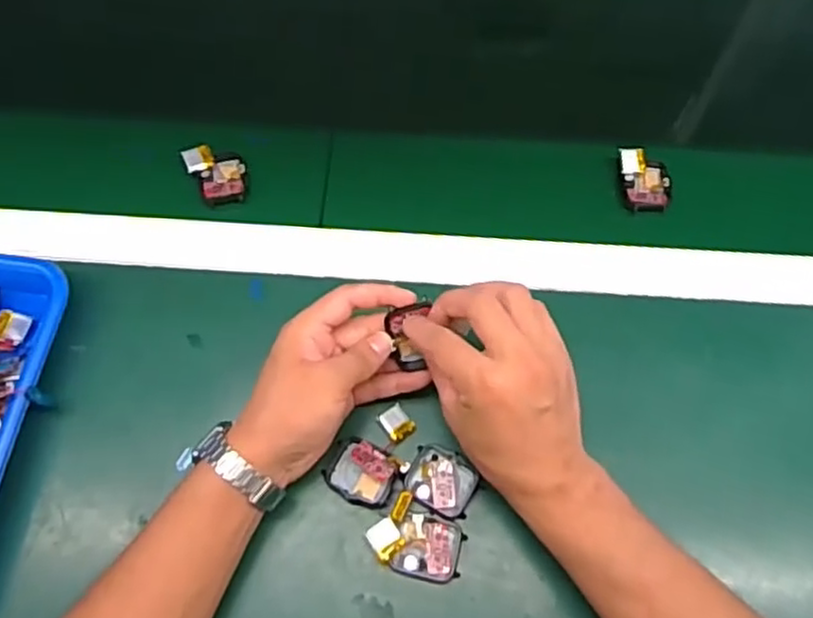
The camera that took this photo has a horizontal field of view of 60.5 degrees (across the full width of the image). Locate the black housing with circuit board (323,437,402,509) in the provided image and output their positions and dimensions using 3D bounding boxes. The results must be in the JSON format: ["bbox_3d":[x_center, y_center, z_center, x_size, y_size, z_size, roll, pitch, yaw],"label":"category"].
[{"bbox_3d":[-0.029,0.107,0.458,0.046,0.010,0.037,22,68,10],"label":"black housing with circuit board"}]

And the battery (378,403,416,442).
[{"bbox_3d":[-0.006,0.078,0.476,0.018,0.004,0.023,-34,70,-14],"label":"battery"}]

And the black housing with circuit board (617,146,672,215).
[{"bbox_3d":[0.188,-0.100,0.549,0.043,0.018,0.050,6,66,3],"label":"black housing with circuit board"}]

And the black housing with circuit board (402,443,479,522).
[{"bbox_3d":[0.023,0.113,0.459,0.044,0.008,0.041,21,68,9],"label":"black housing with circuit board"}]

